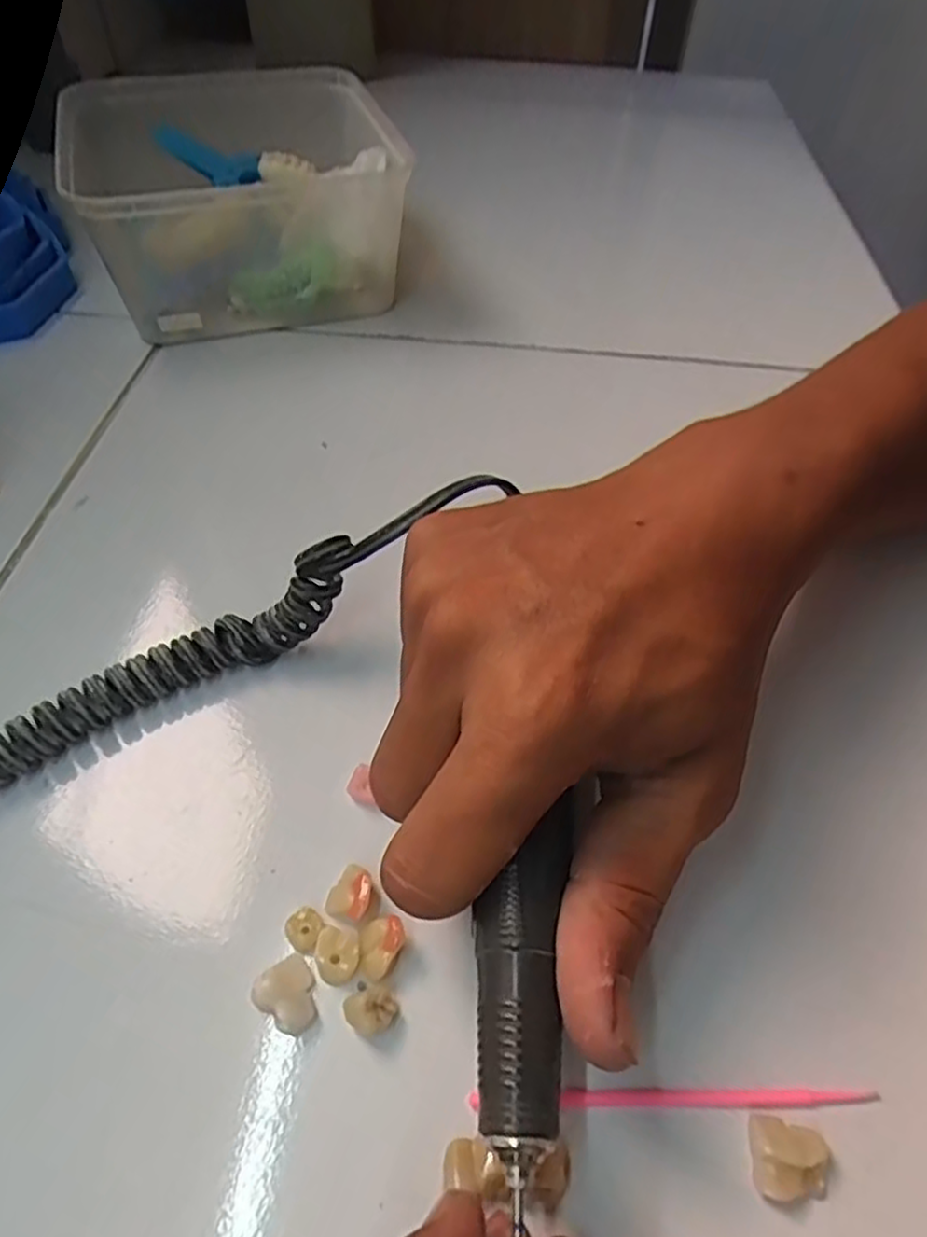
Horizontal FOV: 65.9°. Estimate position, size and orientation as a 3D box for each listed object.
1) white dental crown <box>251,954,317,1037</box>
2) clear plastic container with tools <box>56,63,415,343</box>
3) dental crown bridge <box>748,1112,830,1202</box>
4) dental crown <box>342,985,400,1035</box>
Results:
[{"bbox_3d":[-0.044,0.095,0.180,0.014,0.005,0.017,-28,57,-21],"label":"white dental crown"},{"bbox_3d":[-0.120,-0.227,0.389,0.151,0.073,0.148,-15,53,-13],"label":"clear plastic container with tools"},{"bbox_3d":[0.074,0.122,0.161,0.018,0.008,0.015,15,53,10],"label":"dental crown bridge"},{"bbox_3d":[-0.023,0.097,0.178,0.012,0.008,0.011,1,52,-1],"label":"dental crown"}]

